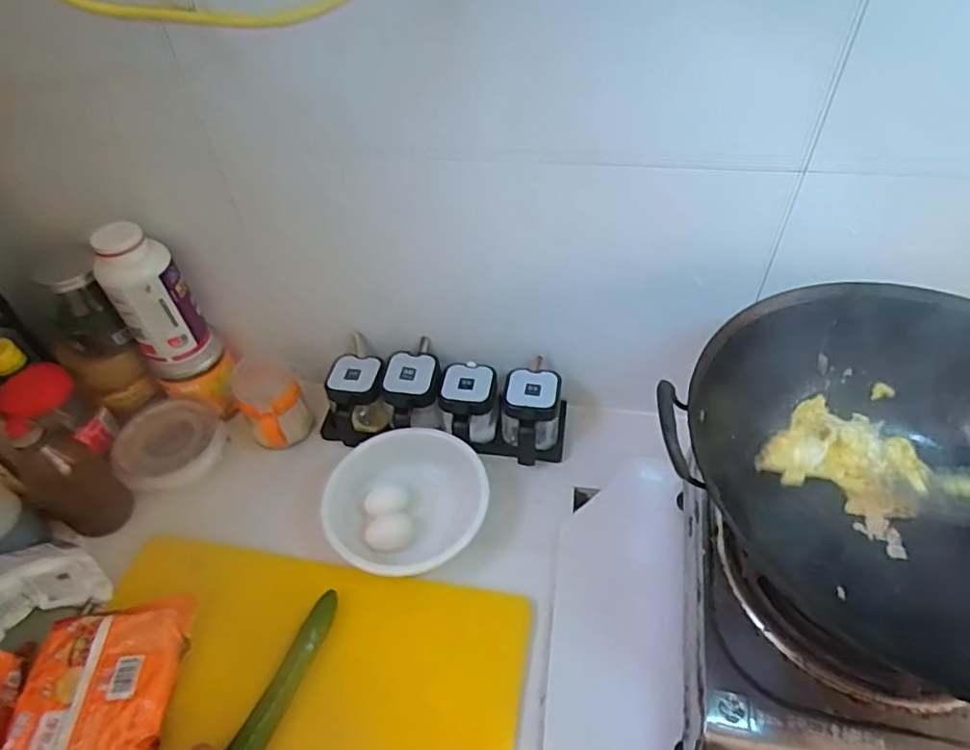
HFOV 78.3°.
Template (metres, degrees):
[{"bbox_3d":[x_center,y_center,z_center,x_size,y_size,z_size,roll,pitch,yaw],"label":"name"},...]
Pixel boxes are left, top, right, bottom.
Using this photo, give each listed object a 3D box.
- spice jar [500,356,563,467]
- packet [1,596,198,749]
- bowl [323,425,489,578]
[{"bbox_3d":[0.059,0.052,0.778,0.078,0.086,0.112,6,48,9],"label":"spice jar"},{"bbox_3d":[-0.379,0.308,0.592,0.145,0.036,0.157,-8,47,-4],"label":"packet"},{"bbox_3d":[-0.091,0.155,0.716,0.178,0.069,0.174,-2,47,2],"label":"bowl"}]

